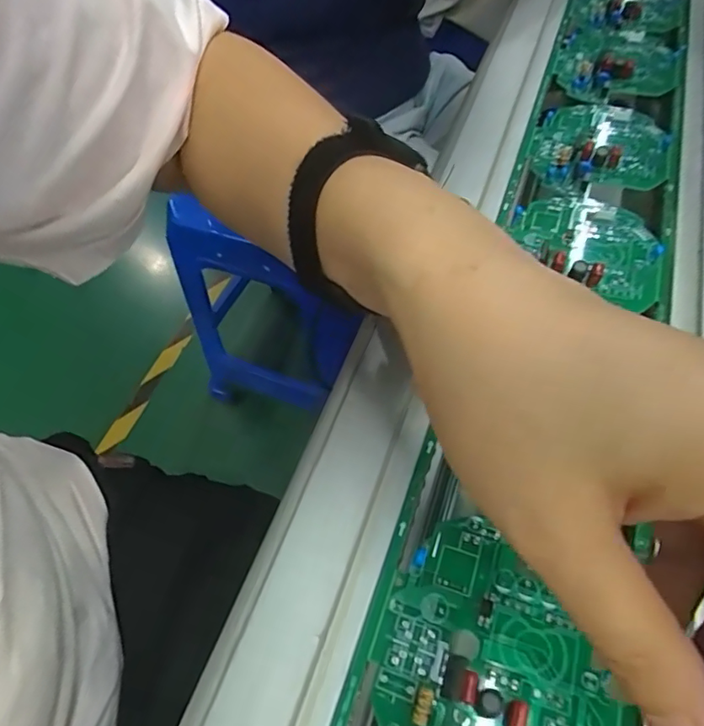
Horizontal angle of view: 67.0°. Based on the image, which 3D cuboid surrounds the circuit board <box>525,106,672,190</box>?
[{"bbox_3d":[0.165,-0.146,0.358,0.083,0.017,0.089,7,55,7],"label":"circuit board"}]

